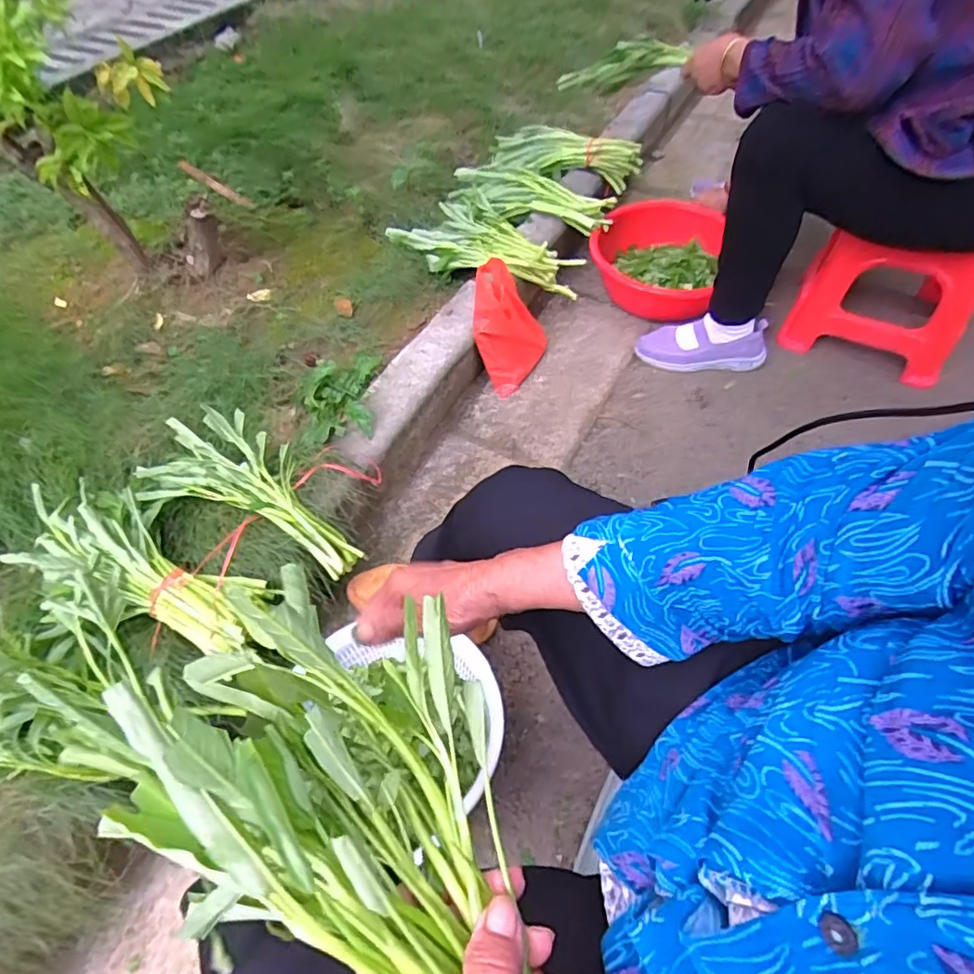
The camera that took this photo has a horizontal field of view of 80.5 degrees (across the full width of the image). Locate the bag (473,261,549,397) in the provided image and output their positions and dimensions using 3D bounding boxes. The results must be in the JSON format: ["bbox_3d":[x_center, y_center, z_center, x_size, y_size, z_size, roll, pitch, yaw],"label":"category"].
[{"bbox_3d":[0.046,-0.318,1.145,0.138,0.205,0.162,4,53,5],"label":"bag"}]

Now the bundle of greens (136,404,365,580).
[{"bbox_3d":[-0.333,0.010,0.847,0.341,0.080,0.179,33,57,4],"label":"bundle of greens"}]

